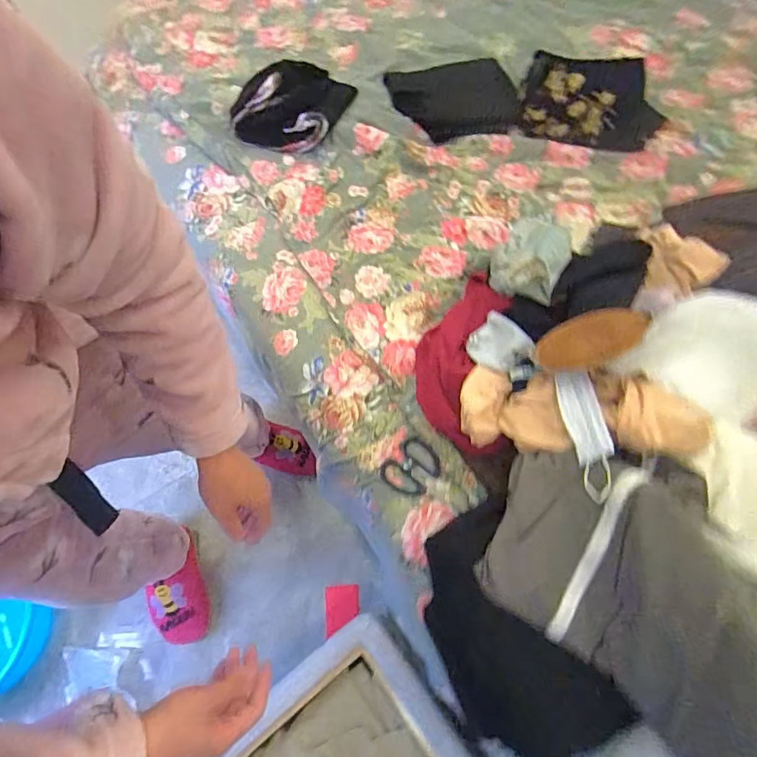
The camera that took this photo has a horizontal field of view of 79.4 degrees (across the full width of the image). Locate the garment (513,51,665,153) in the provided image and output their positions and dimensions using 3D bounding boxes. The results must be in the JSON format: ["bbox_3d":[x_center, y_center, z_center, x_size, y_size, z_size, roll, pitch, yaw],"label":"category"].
[{"bbox_3d":[0.483,-0.646,1.039,0.292,0.109,0.205,16,64,9],"label":"garment"}]

